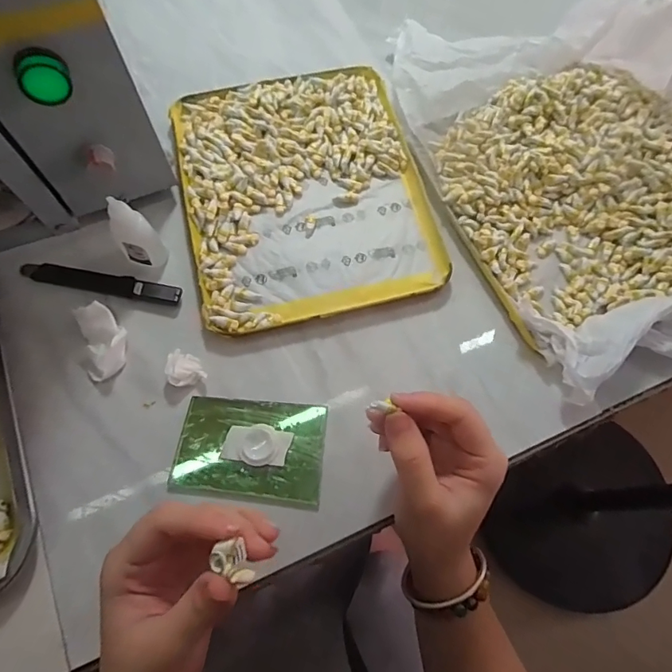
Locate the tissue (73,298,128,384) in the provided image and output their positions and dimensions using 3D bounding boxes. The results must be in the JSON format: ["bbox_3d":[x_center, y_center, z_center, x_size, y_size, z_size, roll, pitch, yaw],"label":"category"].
[{"bbox_3d":[-0.176,0.004,0.353,0.034,0.021,0.056,-7,70,-3],"label":"tissue"}]

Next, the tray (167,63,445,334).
[{"bbox_3d":[-0.028,-0.132,0.408,0.200,0.016,0.241,-13,70,-5],"label":"tray"}]

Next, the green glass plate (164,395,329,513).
[{"bbox_3d":[-0.061,0.080,0.335,0.103,0.011,0.070,6,69,2],"label":"green glass plate"}]

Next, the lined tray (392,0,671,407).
[{"bbox_3d":[0.228,-0.160,0.380,0.280,0.086,0.389,-15,70,-6],"label":"lined tray"}]

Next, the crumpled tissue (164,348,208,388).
[{"bbox_3d":[-0.114,0.024,0.351,0.024,0.015,0.027,-30,72,-11],"label":"crumpled tissue"}]

